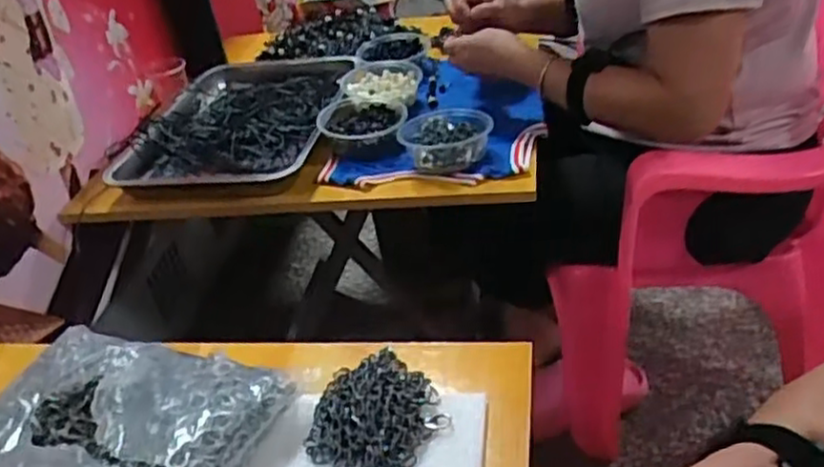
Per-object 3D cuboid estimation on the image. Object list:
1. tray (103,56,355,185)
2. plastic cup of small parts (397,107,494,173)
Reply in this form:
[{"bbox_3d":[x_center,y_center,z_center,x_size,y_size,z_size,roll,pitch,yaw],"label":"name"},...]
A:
[{"bbox_3d":[-0.247,-0.158,1.032,0.292,0.063,0.328,-4,34,8],"label":"tray"},{"bbox_3d":[0.041,-0.112,0.854,0.106,0.037,0.103,-7,34,5],"label":"plastic cup of small parts"}]

